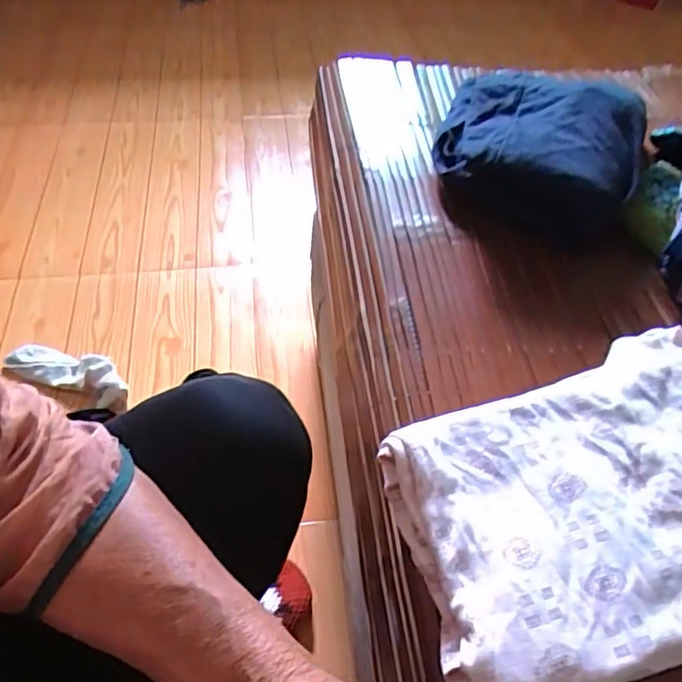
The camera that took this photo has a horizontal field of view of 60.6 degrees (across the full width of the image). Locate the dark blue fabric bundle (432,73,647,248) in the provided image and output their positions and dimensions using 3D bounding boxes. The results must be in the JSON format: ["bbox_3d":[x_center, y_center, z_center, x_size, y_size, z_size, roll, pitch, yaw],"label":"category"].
[{"bbox_3d":[0.183,-0.174,0.546,0.187,0.078,0.175,14,52,9],"label":"dark blue fabric bundle"}]

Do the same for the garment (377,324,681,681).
[{"bbox_3d":[0.161,0.096,0.363,0.255,0.045,0.193,-13,53,-13],"label":"garment"}]

